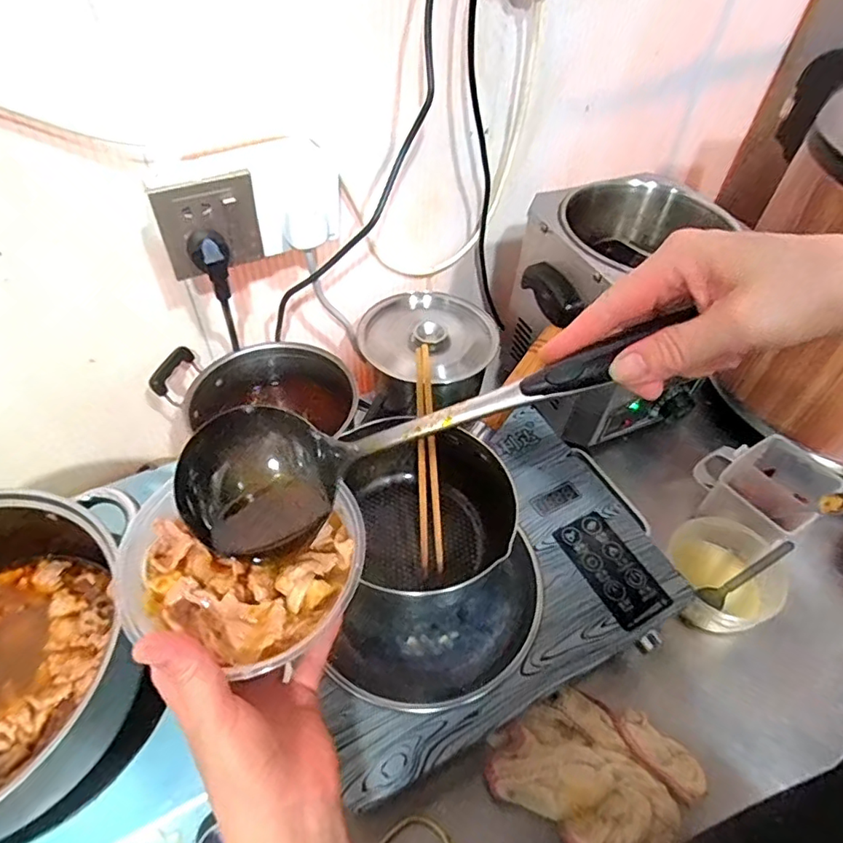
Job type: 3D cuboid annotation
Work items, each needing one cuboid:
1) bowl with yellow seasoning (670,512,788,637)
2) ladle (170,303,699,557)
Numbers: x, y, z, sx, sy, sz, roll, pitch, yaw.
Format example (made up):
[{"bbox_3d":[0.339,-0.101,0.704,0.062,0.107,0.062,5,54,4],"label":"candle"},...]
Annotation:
[{"bbox_3d":[0.308,0.164,0.578,0.116,0.061,0.113,0,50,-1],"label":"bowl with yellow seasoning"},{"bbox_3d":[-0.012,0.004,0.314,0.267,0.067,0.074,-20,49,13],"label":"ladle"}]

